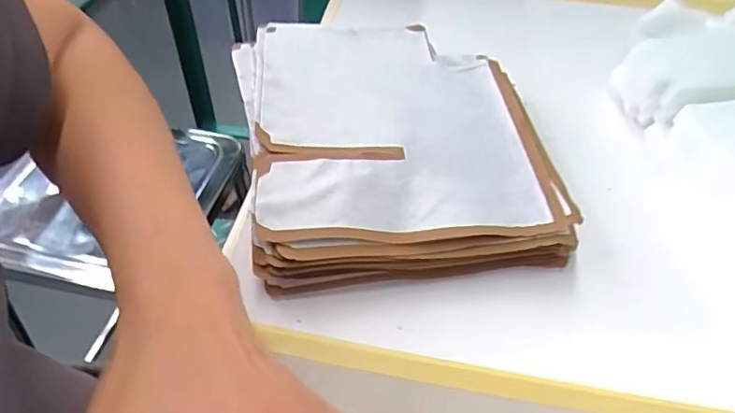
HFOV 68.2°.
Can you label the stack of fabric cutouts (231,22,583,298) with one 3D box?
[{"bbox_3d":[0.015,-0.054,0.411,0.203,0.053,0.253,-4,50,-7],"label":"stack of fabric cutouts"}]

